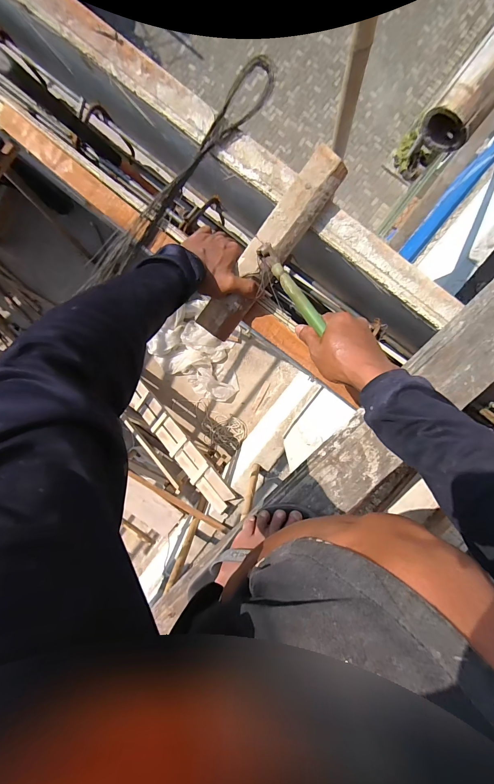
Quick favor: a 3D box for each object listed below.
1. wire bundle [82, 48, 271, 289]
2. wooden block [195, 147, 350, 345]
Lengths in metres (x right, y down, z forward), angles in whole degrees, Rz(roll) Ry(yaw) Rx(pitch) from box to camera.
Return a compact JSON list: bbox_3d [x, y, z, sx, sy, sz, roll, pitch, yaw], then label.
[{"bbox_3d":[-0.106,-0.311,0.463,0.043,0.031,0.413,41,97,-4],"label":"wire bundle"},{"bbox_3d":[0.032,-0.208,0.452,0.054,0.034,0.291,37,102,-3],"label":"wooden block"}]

